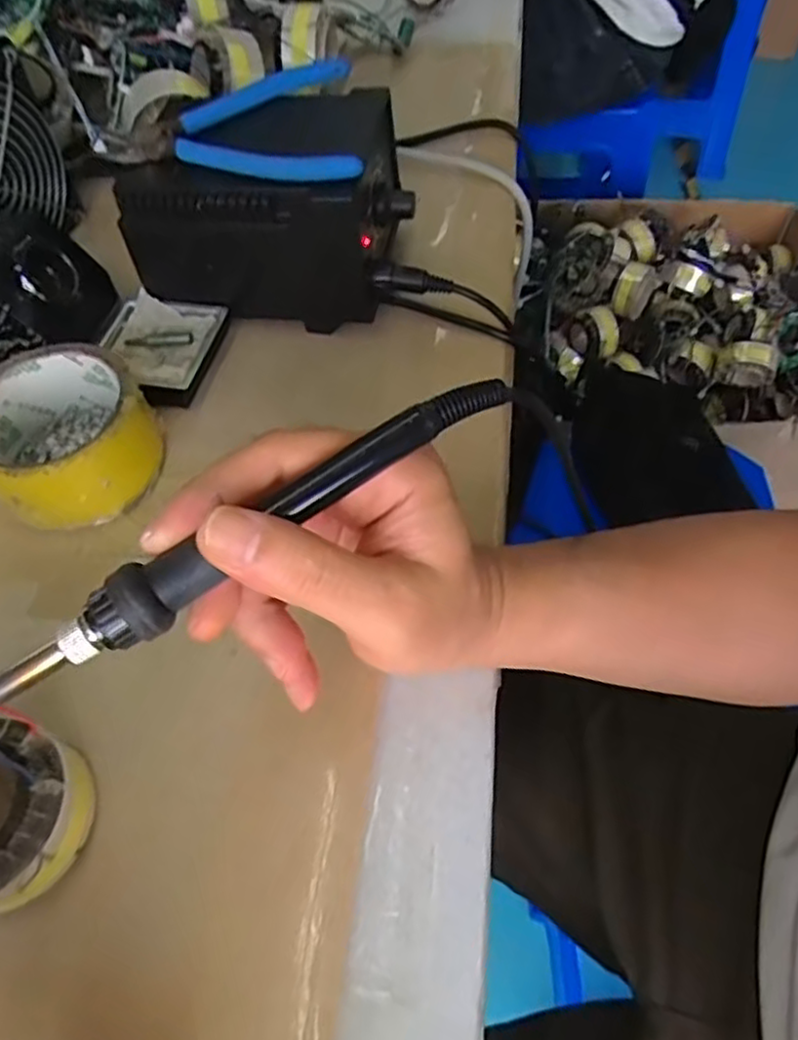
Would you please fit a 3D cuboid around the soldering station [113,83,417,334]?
[{"bbox_3d":[-0.071,-0.182,0.397,0.148,0.098,0.094,7,59,9],"label":"soldering station"}]

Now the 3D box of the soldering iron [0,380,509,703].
[{"bbox_3d":[-0.048,0.007,0.203,0.191,0.017,0.017,-33,62,-9],"label":"soldering iron"}]

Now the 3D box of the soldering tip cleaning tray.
[{"bbox_3d":[-0.143,-0.100,0.397,0.071,0.018,0.072,8,59,9],"label":"soldering tip cleaning tray"}]

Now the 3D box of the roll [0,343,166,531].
[{"bbox_3d":[-0.171,-0.044,0.348,0.084,0.046,0.085,-2,58,3],"label":"roll"}]

